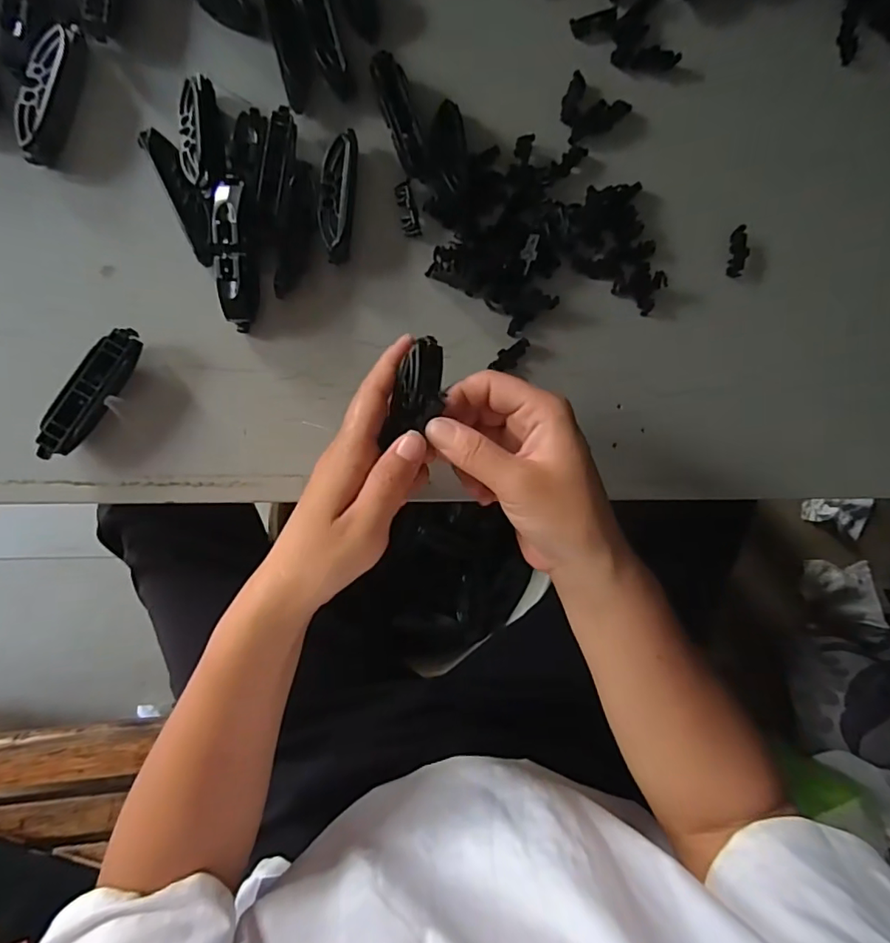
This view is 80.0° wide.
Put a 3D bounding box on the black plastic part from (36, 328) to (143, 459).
[{"bbox_3d":[-0.199,-0.044,0.299,0.019,0.019,0.080,30,83,-7],"label":"black plastic part"}]

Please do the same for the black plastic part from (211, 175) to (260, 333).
[{"bbox_3d":[-0.121,-0.123,0.301,0.021,0.015,0.081,-4,106,-10],"label":"black plastic part"}]

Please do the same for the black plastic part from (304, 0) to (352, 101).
[{"bbox_3d":[-0.073,-0.269,0.323,0.018,0.013,0.072,-12,90,-10],"label":"black plastic part"}]

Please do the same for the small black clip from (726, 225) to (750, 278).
[{"bbox_3d":[0.203,-0.153,0.366,0.012,0.007,0.037,15,85,-9],"label":"small black clip"}]

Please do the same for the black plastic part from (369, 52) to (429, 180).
[{"bbox_3d":[-0.028,-0.220,0.331,0.019,0.014,0.075,-18,91,-10],"label":"black plastic part"}]

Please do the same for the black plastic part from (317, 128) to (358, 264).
[{"bbox_3d":[-0.066,-0.169,0.324,0.021,0.014,0.079,4,87,-9],"label":"black plastic part"}]

